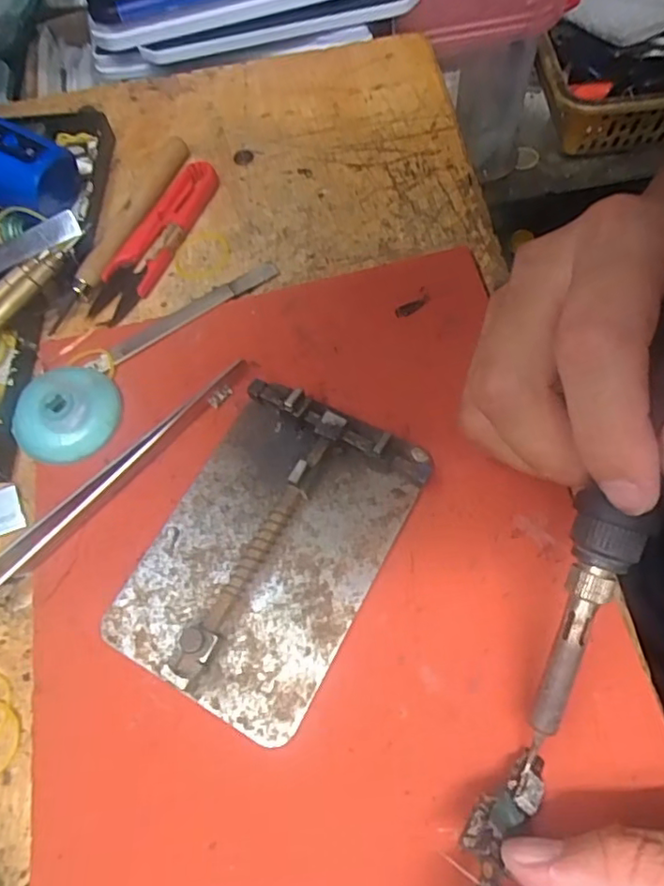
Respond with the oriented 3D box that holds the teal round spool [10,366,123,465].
[{"bbox_3d":[-0.111,-0.013,0.246,0.043,0.012,0.039,-38,68,-14],"label":"teal round spool"}]

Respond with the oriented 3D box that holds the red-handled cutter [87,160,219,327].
[{"bbox_3d":[-0.087,-0.101,0.289,0.024,0.010,0.097,21,67,13],"label":"red-handled cutter"}]

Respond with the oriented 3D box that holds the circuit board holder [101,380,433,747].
[{"bbox_3d":[-0.023,0.036,0.214,0.078,0.015,0.113,27,69,15],"label":"circuit board holder"}]

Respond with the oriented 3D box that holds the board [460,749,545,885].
[{"bbox_3d":[0.052,0.107,0.173,0.036,0.005,0.015,-28,64,-37],"label":"board"}]

